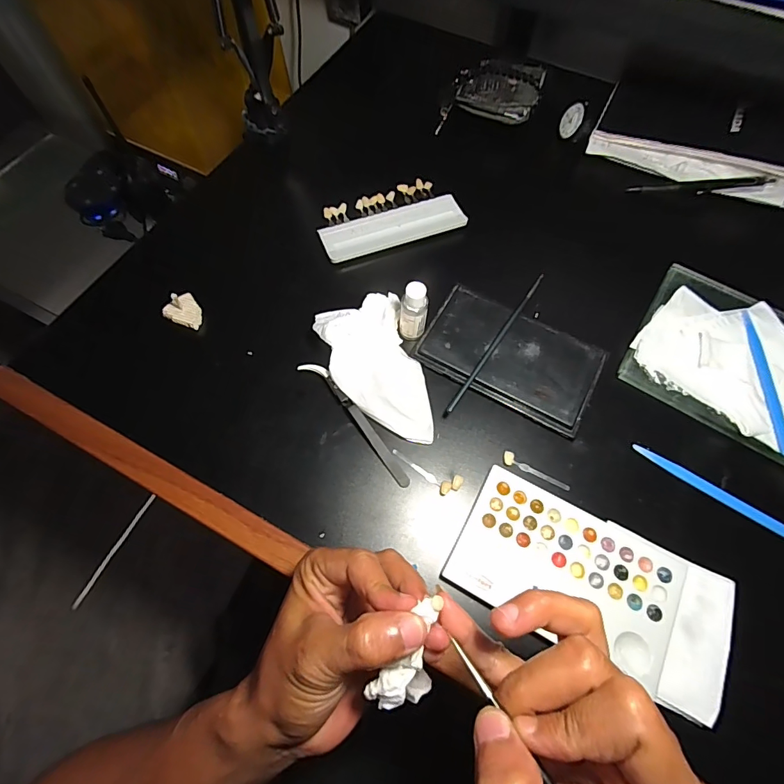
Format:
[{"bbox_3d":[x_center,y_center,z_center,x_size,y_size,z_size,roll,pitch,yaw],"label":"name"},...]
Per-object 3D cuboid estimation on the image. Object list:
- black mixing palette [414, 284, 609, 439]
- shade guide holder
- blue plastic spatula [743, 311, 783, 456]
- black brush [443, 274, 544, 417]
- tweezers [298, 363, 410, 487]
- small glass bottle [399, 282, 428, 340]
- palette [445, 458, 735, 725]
[{"bbox_3d":[0.105,-0.033,0.377,0.148,0.013,0.085,29,69,11],"label":"black mixing palette"},{"bbox_3d":[-0.003,-0.183,0.452,0.148,0.012,0.070,-20,68,-10],"label":"shade guide holder"},{"bbox_3d":[0.321,-0.011,0.367,0.010,0.004,0.134,4,66,0],"label":"blue plastic spatula"},{"bbox_3d":[0.095,-0.046,0.379,0.006,0.011,0.167,34,70,13],"label":"black brush"},{"bbox_3d":[-0.030,0.022,0.352,0.016,0.017,0.134,-38,73,-16],"label":"tweezers"},{"bbox_3d":[0.019,-0.069,0.365,0.020,0.052,0.022,0,67,-1],"label":"small glass bottle"},{"bbox_3d":[0.141,0.135,0.304,0.187,0.014,0.092,26,69,10],"label":"palette"}]

